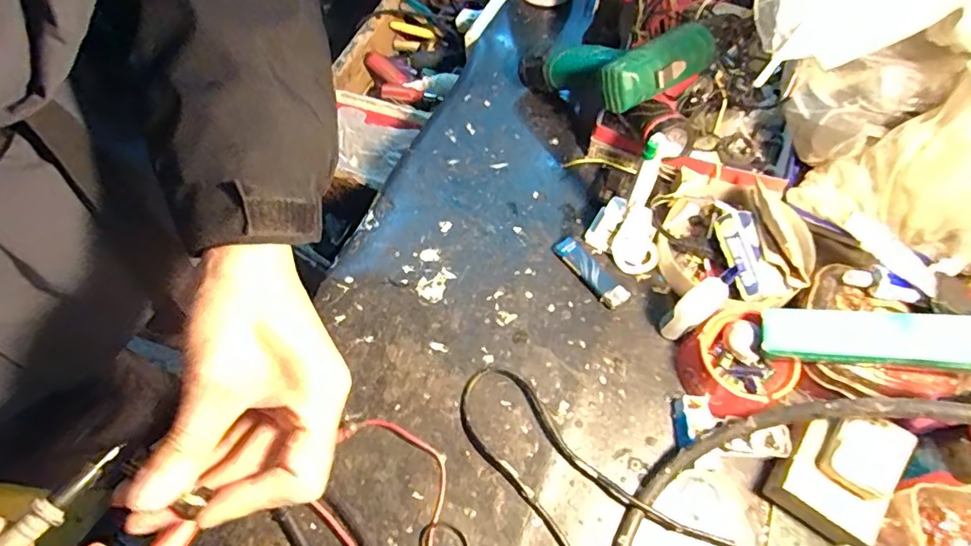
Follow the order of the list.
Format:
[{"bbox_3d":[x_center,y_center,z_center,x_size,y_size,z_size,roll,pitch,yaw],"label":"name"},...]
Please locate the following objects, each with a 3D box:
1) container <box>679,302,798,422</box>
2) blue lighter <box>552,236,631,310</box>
[{"bbox_3d":[0.209,0.079,0.463,0.075,0.048,0.079,0,61,0],"label":"container"},{"bbox_3d":[0.101,-0.002,0.521,0.027,0.012,0.083,-34,66,-17],"label":"blue lighter"}]

